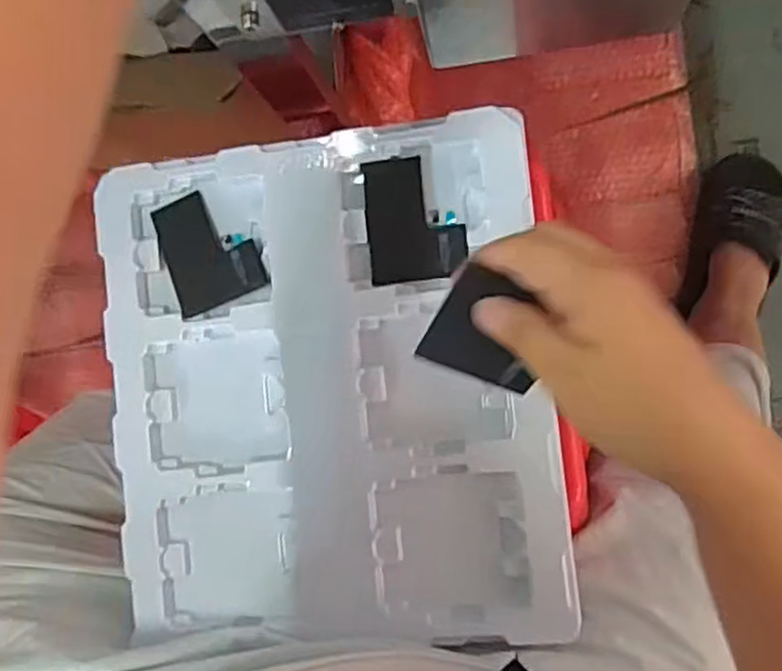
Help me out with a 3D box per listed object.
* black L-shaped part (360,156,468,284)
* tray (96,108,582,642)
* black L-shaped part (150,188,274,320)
[{"bbox_3d":[0.015,-0.073,0.437,0.060,0.004,0.077,-6,89,4],"label":"black L-shaped part"},{"bbox_3d":[-0.042,0.032,0.439,0.276,0.020,0.307,-6,87,9],"label":"tray"},{"bbox_3d":[-0.119,-0.057,0.454,0.061,0.006,0.076,-23,84,8],"label":"black L-shaped part"}]

